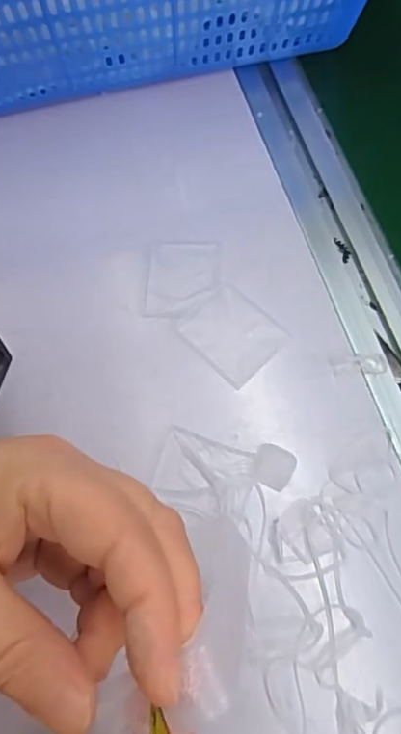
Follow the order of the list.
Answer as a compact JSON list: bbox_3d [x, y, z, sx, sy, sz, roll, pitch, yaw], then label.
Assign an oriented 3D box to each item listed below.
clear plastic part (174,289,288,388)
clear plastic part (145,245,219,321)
[{"bbox_3d":[0.017,-0.019,0.300,0.041,0.004,0.051,-42,71,-13],"label":"clear plastic part"},{"bbox_3d":[-0.010,-0.051,0.316,0.041,0.004,0.049,1,67,5],"label":"clear plastic part"}]

